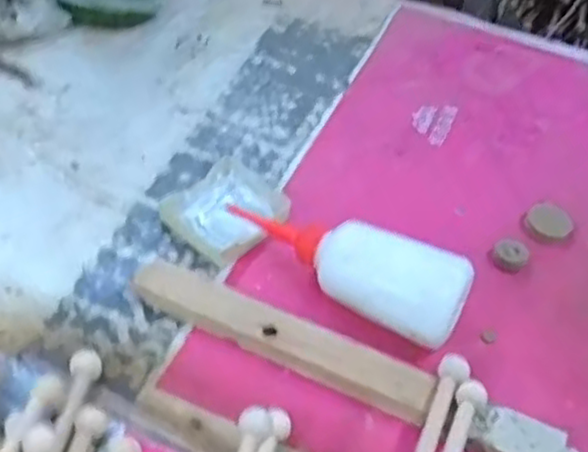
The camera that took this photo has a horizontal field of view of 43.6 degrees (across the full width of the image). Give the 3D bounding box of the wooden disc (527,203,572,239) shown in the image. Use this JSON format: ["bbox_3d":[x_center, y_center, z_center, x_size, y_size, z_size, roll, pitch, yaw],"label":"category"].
[{"bbox_3d":[0.203,-0.005,0.581,0.034,0.005,0.033,4,48,-4],"label":"wooden disc"}]

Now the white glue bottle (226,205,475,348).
[{"bbox_3d":[0.032,0.019,0.511,0.181,0.056,0.048,28,51,18],"label":"white glue bottle"}]

